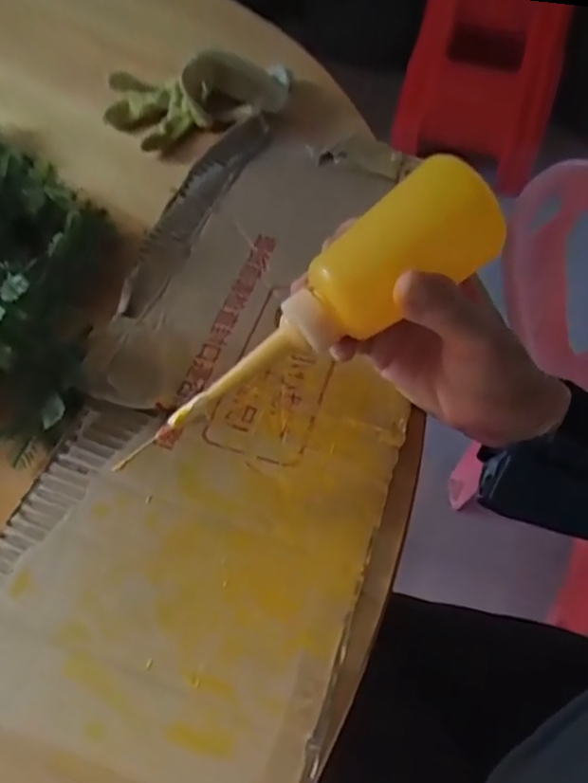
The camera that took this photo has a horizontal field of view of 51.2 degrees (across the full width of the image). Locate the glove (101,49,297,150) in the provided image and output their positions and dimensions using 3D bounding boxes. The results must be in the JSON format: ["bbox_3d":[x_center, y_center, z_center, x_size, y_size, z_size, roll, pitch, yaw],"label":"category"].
[{"bbox_3d":[-0.077,-0.242,0.505,0.156,0.051,0.099,-6,55,-5],"label":"glove"}]

